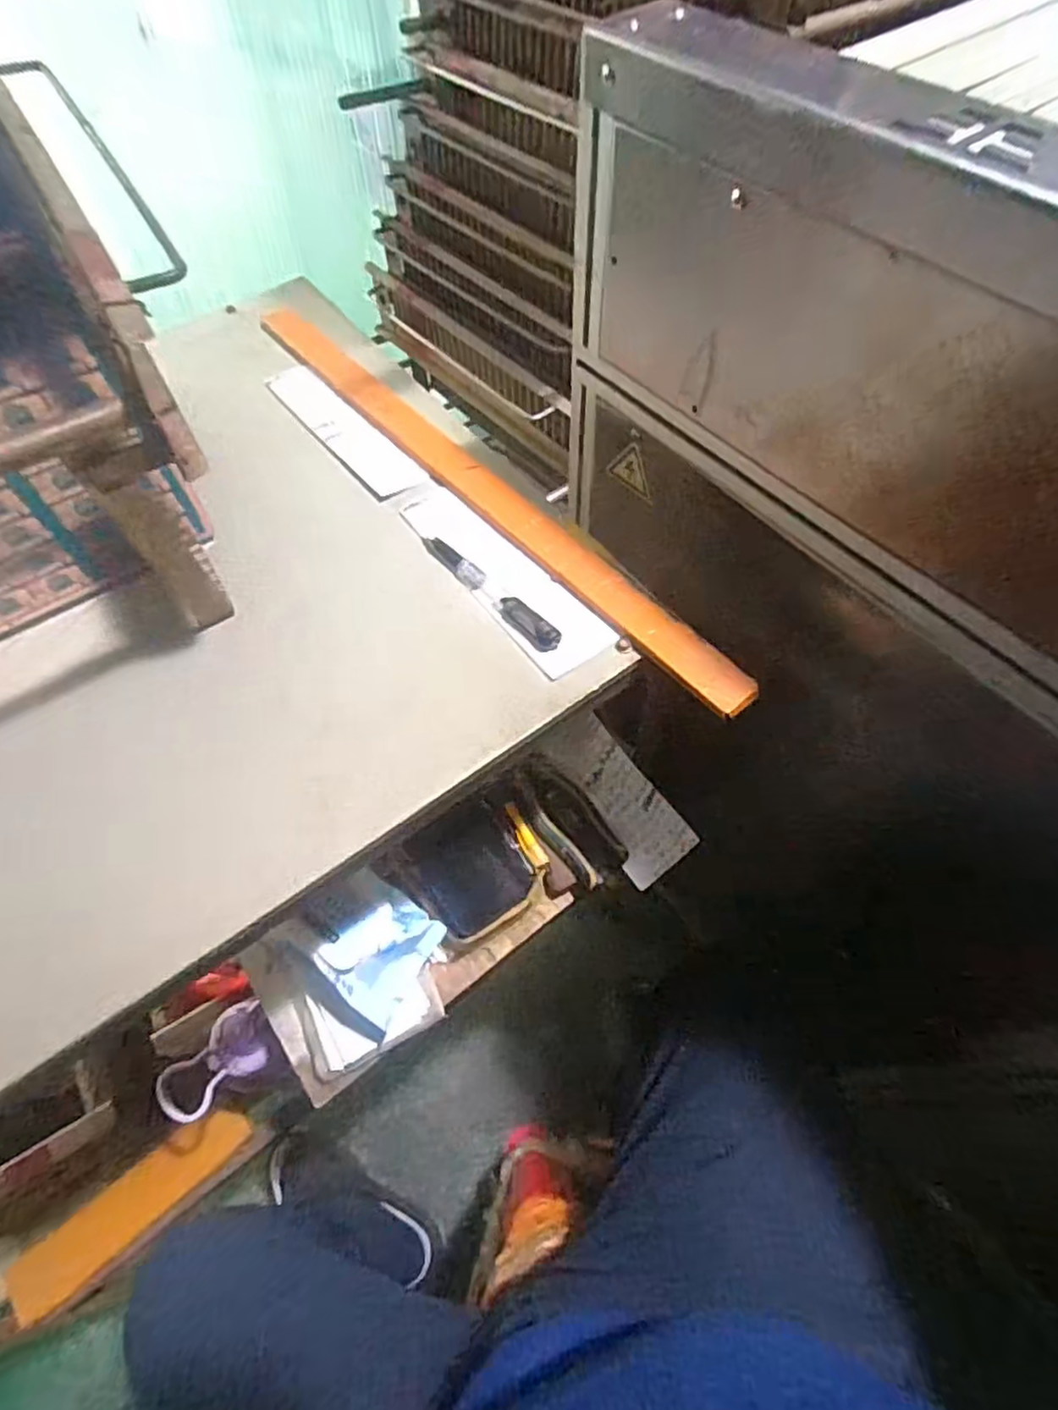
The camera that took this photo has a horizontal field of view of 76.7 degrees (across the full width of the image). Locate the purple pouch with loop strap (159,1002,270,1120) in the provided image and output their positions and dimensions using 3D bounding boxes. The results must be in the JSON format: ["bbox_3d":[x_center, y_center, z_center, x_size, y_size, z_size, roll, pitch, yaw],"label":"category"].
[{"bbox_3d":[-0.296,0.335,0.635,0.063,0.039,0.111,39,68,21],"label":"purple pouch with loop strap"}]

